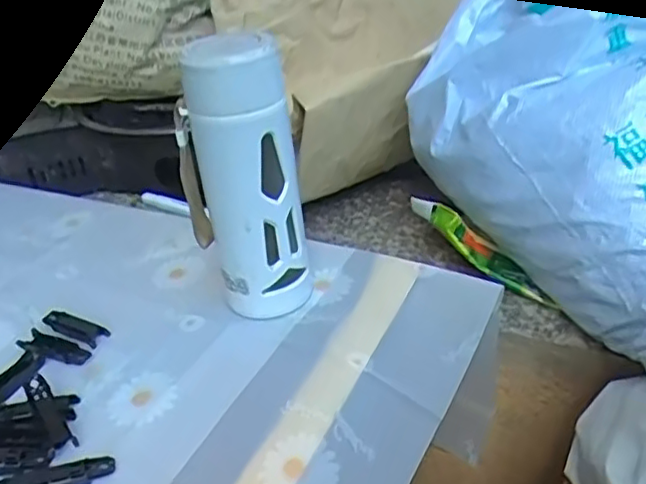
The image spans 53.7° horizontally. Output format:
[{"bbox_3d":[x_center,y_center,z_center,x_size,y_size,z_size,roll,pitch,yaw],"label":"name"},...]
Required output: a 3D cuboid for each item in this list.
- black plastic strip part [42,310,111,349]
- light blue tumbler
[{"bbox_3d":[-0.204,0.069,0.519,0.065,0.005,0.021,12,37,27],"label":"black plastic strip part"},{"bbox_3d":[-0.057,-0.041,0.478,0.067,0.209,0.065,-5,33,3],"label":"light blue tumbler"}]

